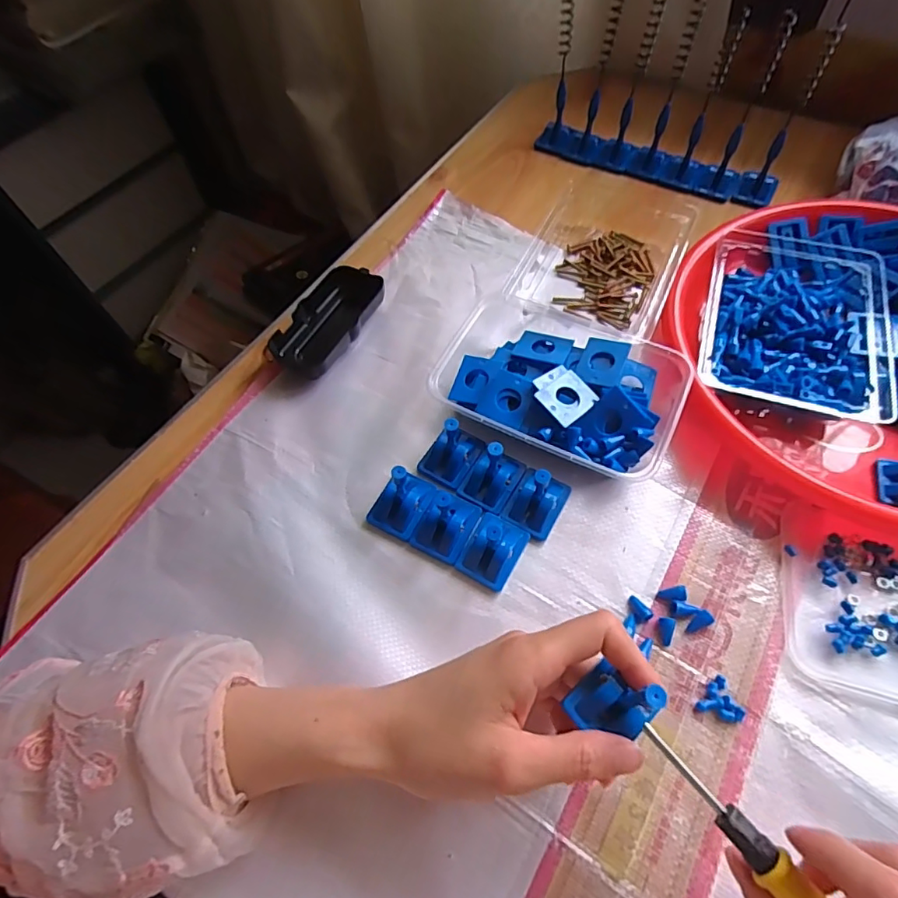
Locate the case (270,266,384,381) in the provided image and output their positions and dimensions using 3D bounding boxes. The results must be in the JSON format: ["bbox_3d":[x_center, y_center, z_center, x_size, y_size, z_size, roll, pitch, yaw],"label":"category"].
[{"bbox_3d":[-0.099,-0.106,0.433,0.058,0.025,0.101,22,64,15],"label":"case"}]

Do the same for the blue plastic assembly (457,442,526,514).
[{"bbox_3d":[0.028,0.014,0.345,0.033,0.037,0.037,32,67,20],"label":"blue plastic assembly"}]

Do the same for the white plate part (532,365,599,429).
[{"bbox_3d":[0.080,-0.039,0.365,0.041,0.004,0.040,-36,74,-28],"label":"white plate part"}]

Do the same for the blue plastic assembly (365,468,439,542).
[{"bbox_3d":[-0.033,0.030,0.343,0.035,0.043,0.041,25,65,16],"label":"blue plastic assembly"}]

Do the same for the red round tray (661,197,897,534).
[{"bbox_3d":[0.312,-0.082,0.380,0.277,0.048,0.273,-1,60,3],"label":"red round tray"}]

